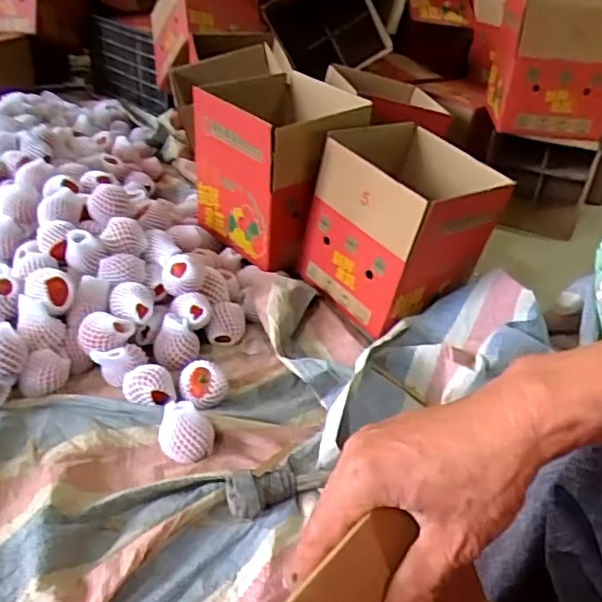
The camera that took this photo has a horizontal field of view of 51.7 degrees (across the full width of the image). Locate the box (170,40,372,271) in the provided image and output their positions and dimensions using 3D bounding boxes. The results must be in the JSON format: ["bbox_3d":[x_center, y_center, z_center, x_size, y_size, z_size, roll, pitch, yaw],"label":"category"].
[{"bbox_3d":[-0.045,-0.279,1.291,0.273,0.295,0.291,-23,42,-35],"label":"box"}]

